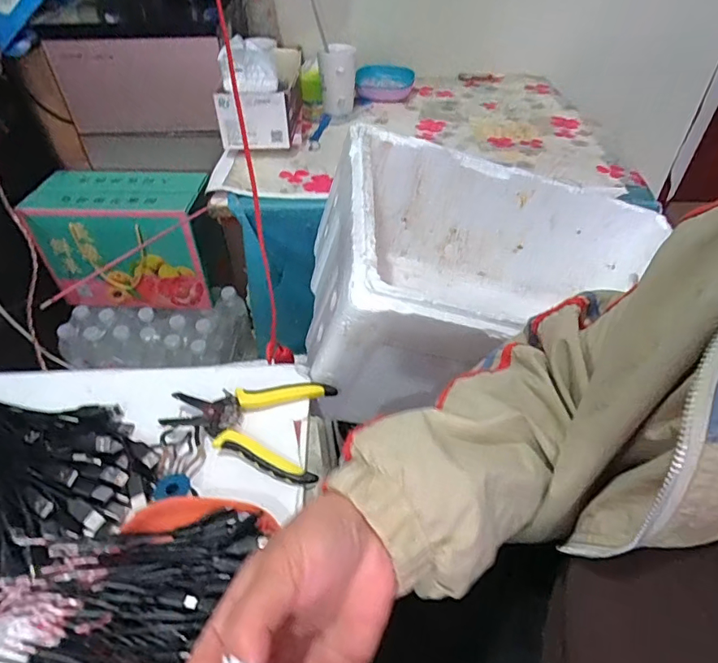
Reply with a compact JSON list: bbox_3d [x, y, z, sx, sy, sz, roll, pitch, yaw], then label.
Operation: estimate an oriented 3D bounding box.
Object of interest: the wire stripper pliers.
[{"bbox_3d":[-0.101,0.081,0.488,0.162,0.021,0.110,17,47,16],"label":"wire stripper pliers"}]

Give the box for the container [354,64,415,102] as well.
[{"bbox_3d":[0.057,-0.551,1.078,0.132,0.052,0.069,2,44,1],"label":"container"}]

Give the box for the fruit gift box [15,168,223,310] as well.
[{"bbox_3d":[-0.456,-0.187,1.022,0.348,0.239,0.193,4,44,4],"label":"fruit gift box"}]

